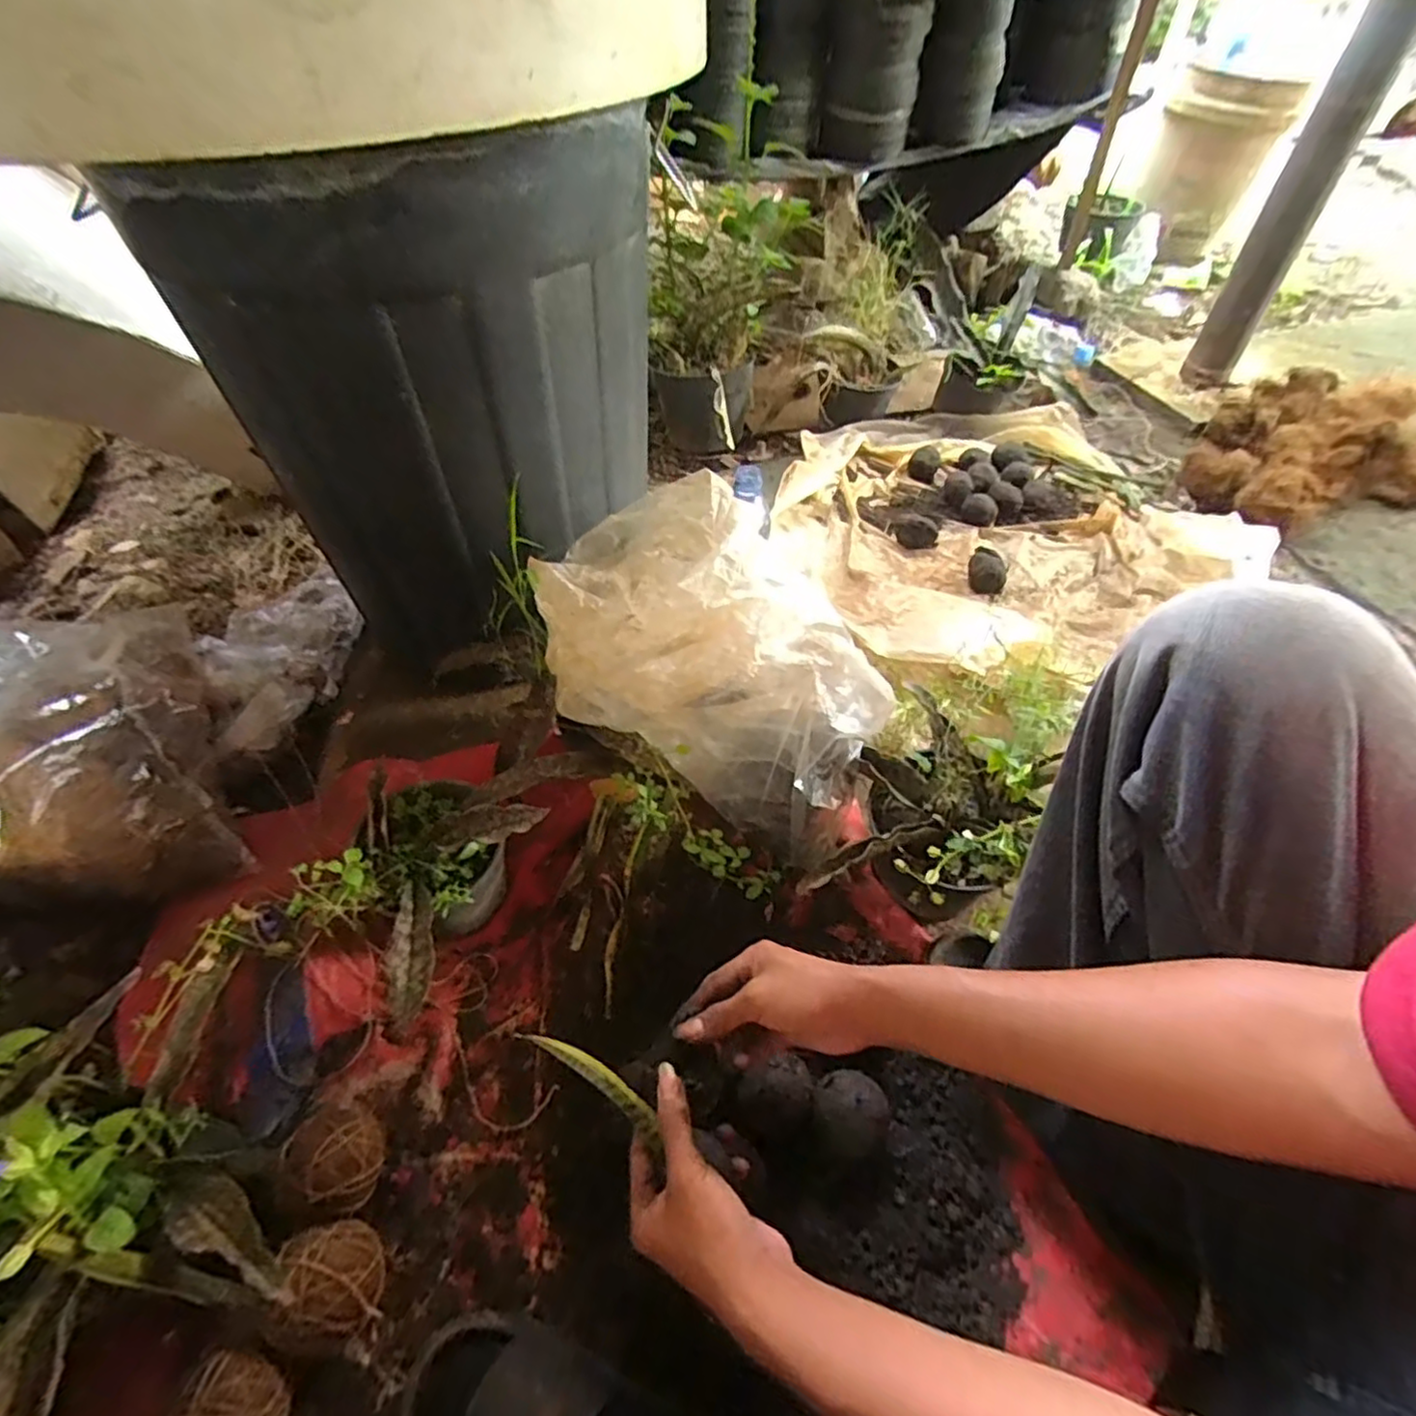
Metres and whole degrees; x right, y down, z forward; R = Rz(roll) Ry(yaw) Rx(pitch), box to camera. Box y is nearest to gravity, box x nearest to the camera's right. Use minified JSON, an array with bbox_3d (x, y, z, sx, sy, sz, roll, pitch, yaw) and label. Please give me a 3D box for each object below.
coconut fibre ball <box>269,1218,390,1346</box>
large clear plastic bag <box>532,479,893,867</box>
[{"bbox_3d":[-0.251,0.384,0.456,0.058,0.077,0.064,-9,51,-6],"label":"coconut fibre ball"},{"bbox_3d":[-0.023,-0.045,0.623,0.211,0.218,0.317,-36,58,-25],"label":"large clear plastic bag"}]

